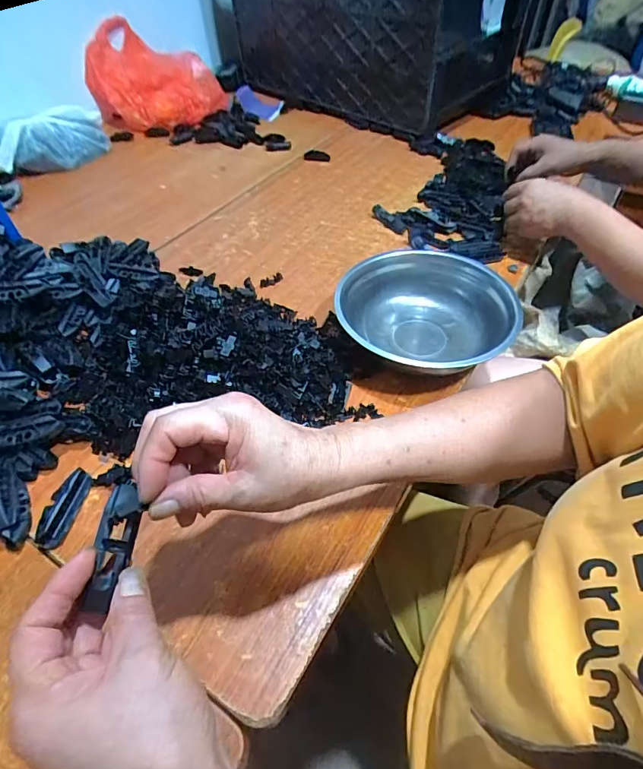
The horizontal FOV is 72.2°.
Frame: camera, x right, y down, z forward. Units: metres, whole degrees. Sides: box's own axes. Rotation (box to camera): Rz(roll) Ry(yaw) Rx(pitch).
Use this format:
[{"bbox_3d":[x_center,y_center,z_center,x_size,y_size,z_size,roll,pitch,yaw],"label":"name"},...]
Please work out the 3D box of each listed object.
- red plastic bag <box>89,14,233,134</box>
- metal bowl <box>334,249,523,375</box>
[{"bbox_3d":[-0.390,-0.727,1.031,0.290,0.164,0.221,-20,51,-14],"label":"red plastic bag"},{"bbox_3d":[0.119,-0.078,0.523,0.200,0.059,0.198,-1,49,1],"label":"metal bowl"}]

